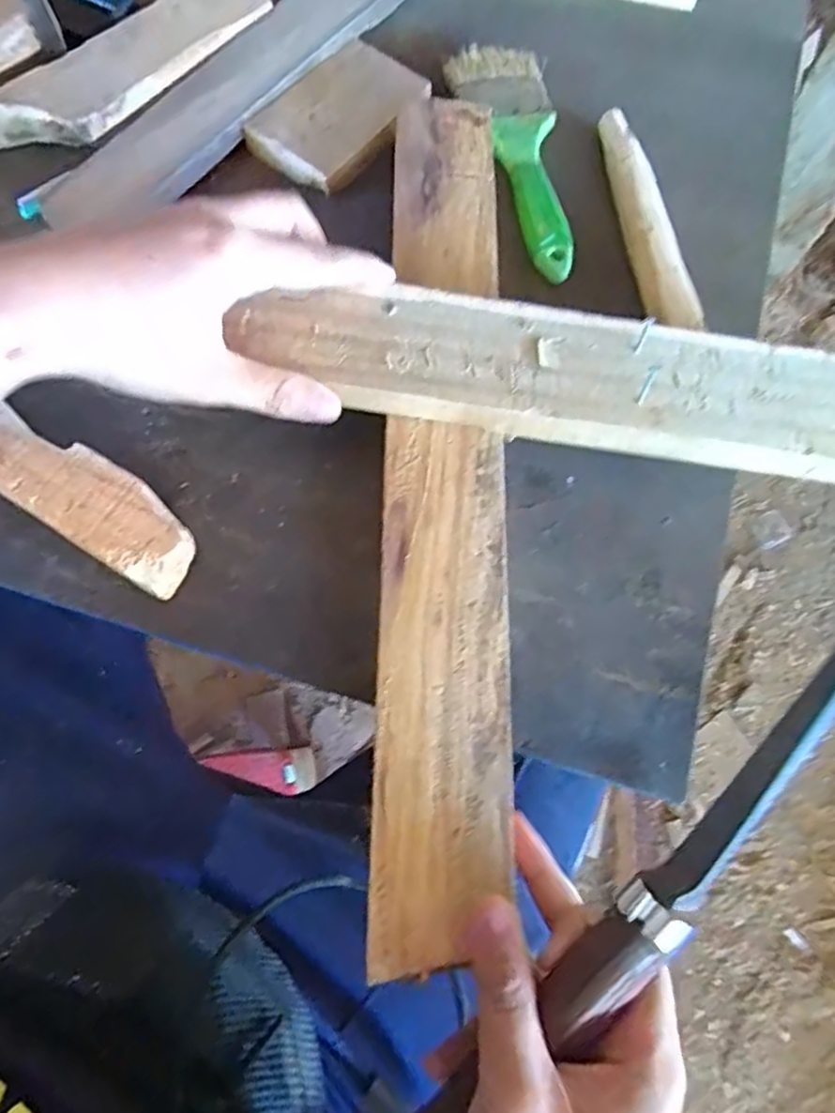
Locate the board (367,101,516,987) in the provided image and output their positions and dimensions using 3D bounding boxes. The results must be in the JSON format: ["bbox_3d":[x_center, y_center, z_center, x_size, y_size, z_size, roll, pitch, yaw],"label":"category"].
[{"bbox_3d":[0.015,-0.052,0.338,0.060,0.015,0.452,1,71,0],"label":"board"}]

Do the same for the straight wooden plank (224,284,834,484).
[{"bbox_3d":[0.079,-0.091,0.343,0.319,0.027,0.065,8,62,-3],"label":"straight wooden plank"}]

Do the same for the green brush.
[{"bbox_3d":[0.063,-0.262,0.440,0.062,0.042,0.192,-5,69,-5],"label":"green brush"}]

